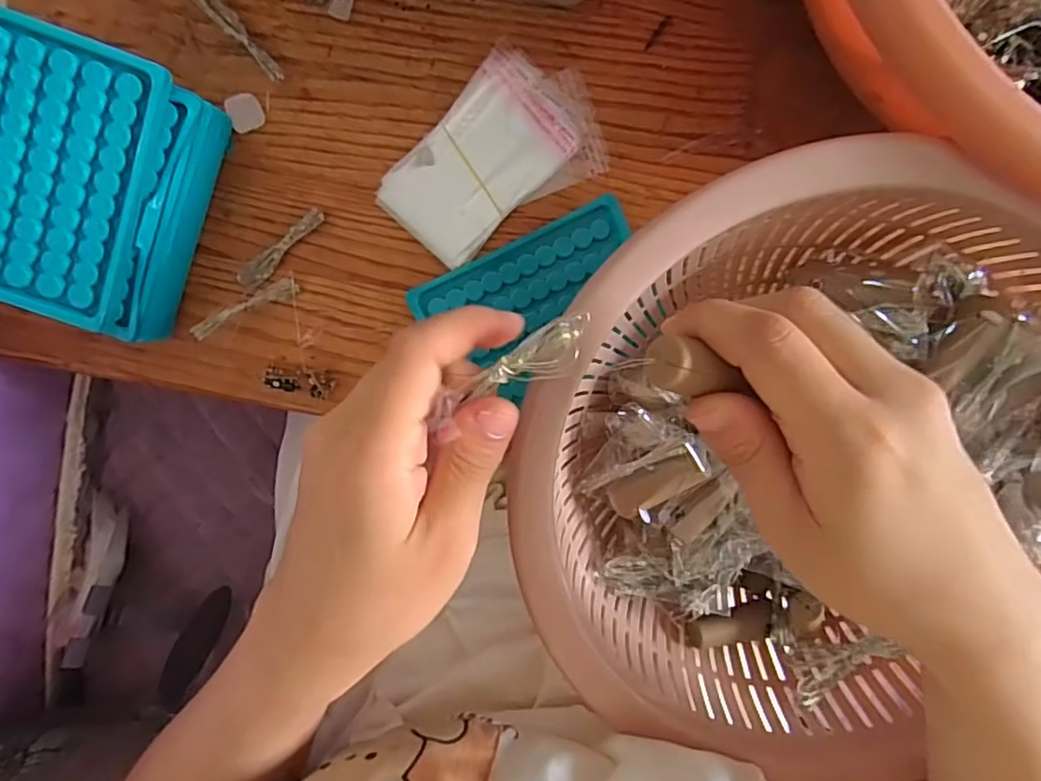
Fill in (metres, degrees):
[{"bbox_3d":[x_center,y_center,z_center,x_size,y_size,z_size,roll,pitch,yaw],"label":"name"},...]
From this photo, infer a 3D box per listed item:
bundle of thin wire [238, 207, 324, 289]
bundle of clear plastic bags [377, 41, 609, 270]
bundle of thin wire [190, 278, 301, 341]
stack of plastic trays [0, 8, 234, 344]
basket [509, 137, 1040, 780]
[{"bbox_3d":[-0.138,-0.081,0.351,0.062,0.009,0.013,-39,97,4],"label":"bundle of thin wire"},{"bbox_3d":[-0.013,-0.129,0.344,0.081,0.008,0.123,42,96,-6],"label":"bundle of clear plastic bags"},{"bbox_3d":[-0.155,-0.047,0.342,0.062,0.008,0.011,-35,99,-27],"label":"bundle of thin wire"},{"bbox_3d":[-0.232,-0.108,0.324,0.107,0.060,0.134,20,98,-4],"label":"stack of plastic trays"},{"bbox_3d":[0.142,0.042,0.289,0.275,0.092,0.259,0,98,-1],"label":"basket"}]

